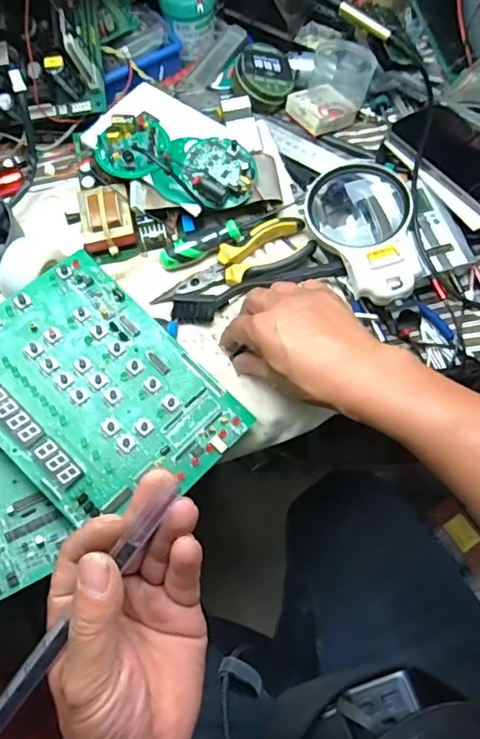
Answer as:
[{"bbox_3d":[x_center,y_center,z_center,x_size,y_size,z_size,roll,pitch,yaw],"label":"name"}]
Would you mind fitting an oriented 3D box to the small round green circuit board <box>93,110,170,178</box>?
[{"bbox_3d":[-0.102,-0.217,0.525,0.071,0.027,0.065,0,67,-1],"label":"small round green circuit board"}]

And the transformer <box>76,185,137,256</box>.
[{"bbox_3d":[-0.129,-0.146,0.525,0.048,0.032,0.055,-11,68,-5],"label":"transformer"}]

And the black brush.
[{"bbox_3d":[0.017,-0.073,0.502,0.162,0.018,0.028,-16,68,-7],"label":"black brush"}]

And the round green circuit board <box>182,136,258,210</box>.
[{"bbox_3d":[-0.019,-0.189,0.519,0.068,0.020,0.069,0,67,-1],"label":"round green circuit board"}]

